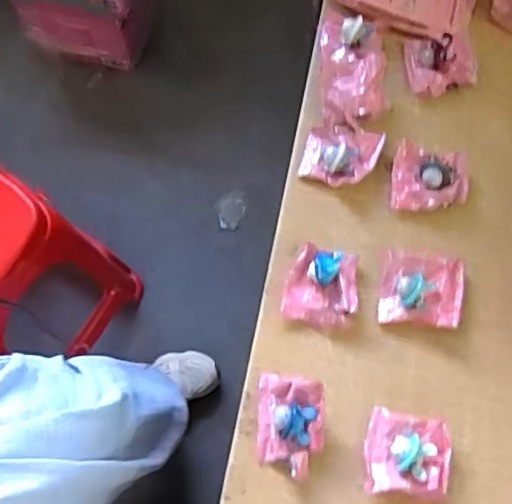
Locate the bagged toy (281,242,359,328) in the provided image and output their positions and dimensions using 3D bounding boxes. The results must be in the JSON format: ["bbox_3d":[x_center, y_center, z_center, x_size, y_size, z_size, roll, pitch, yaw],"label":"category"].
[{"bbox_3d":[0.065,0.032,0.561,0.067,0.023,0.074,14,70,5],"label":"bagged toy"}]

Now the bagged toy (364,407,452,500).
[{"bbox_3d":[0.134,0.179,0.507,0.071,0.022,0.069,11,70,4],"label":"bagged toy"}]

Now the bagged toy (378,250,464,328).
[{"bbox_3d":[0.161,0.036,0.558,0.076,0.018,0.073,9,70,4],"label":"bagged toy"}]

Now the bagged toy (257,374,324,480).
[{"bbox_3d":[0.030,0.154,0.514,0.057,0.034,0.085,1,70,0],"label":"bagged toy"}]

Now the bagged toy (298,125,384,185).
[{"bbox_3d":[0.091,-0.103,0.610,0.080,0.022,0.065,12,70,5],"label":"bagged toy"}]

